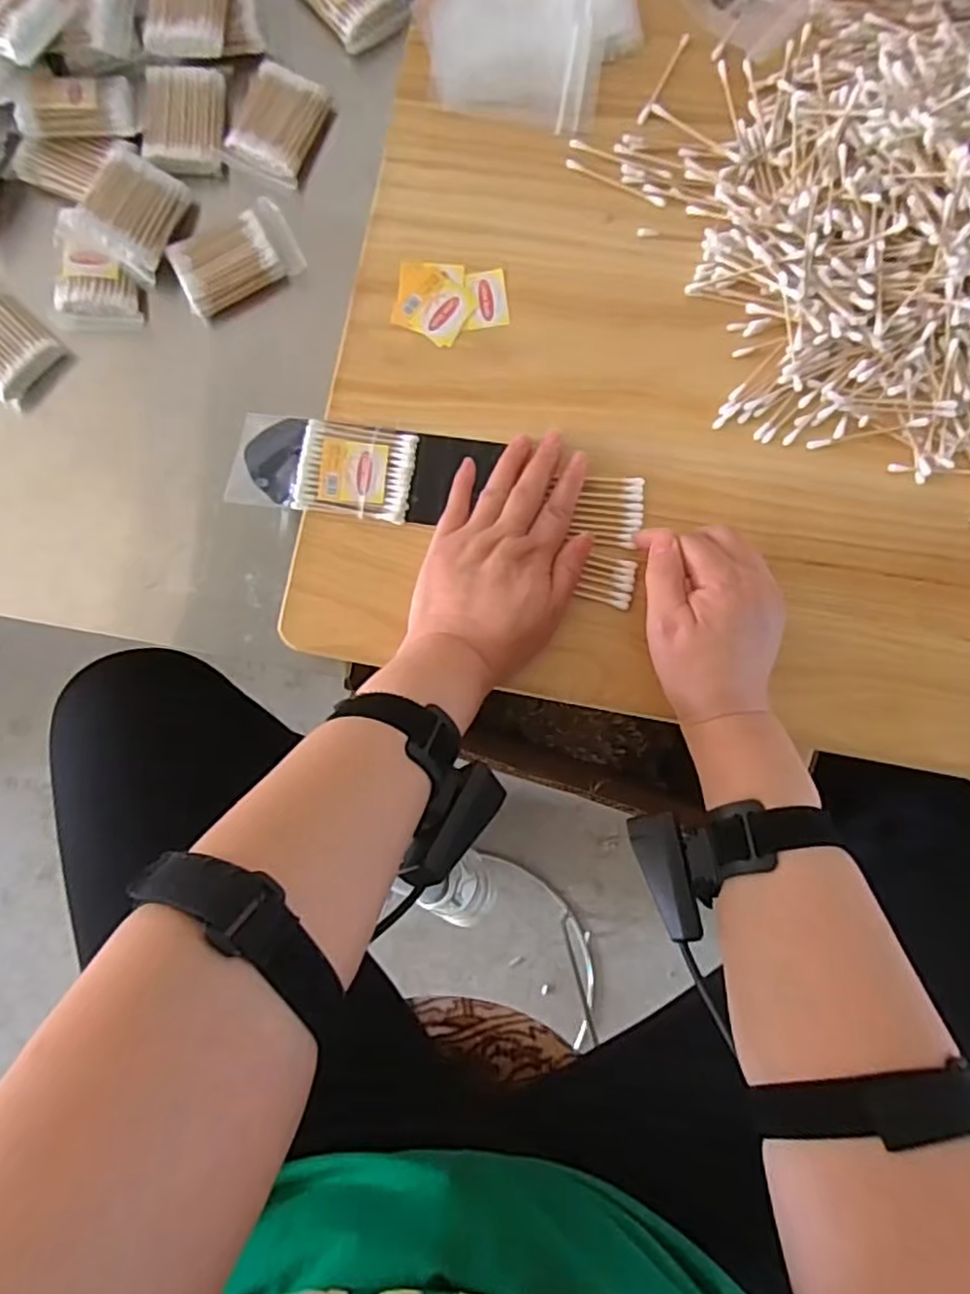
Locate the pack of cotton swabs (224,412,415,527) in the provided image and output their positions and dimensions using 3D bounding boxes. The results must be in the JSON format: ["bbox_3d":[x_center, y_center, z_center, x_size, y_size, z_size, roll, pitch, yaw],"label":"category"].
[{"bbox_3d":[-0.108,-0.119,0.452,0.120,0.015,0.061,8,85,1],"label":"pack of cotton swabs"}]

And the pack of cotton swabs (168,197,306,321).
[{"bbox_3d":[-0.184,-0.288,0.504,0.088,0.019,0.055,-28,85,-2],"label":"pack of cotton swabs"}]

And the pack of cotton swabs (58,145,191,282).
[{"bbox_3d":[-0.260,-0.318,0.491,0.065,0.028,0.078,26,86,3],"label":"pack of cotton swabs"}]

